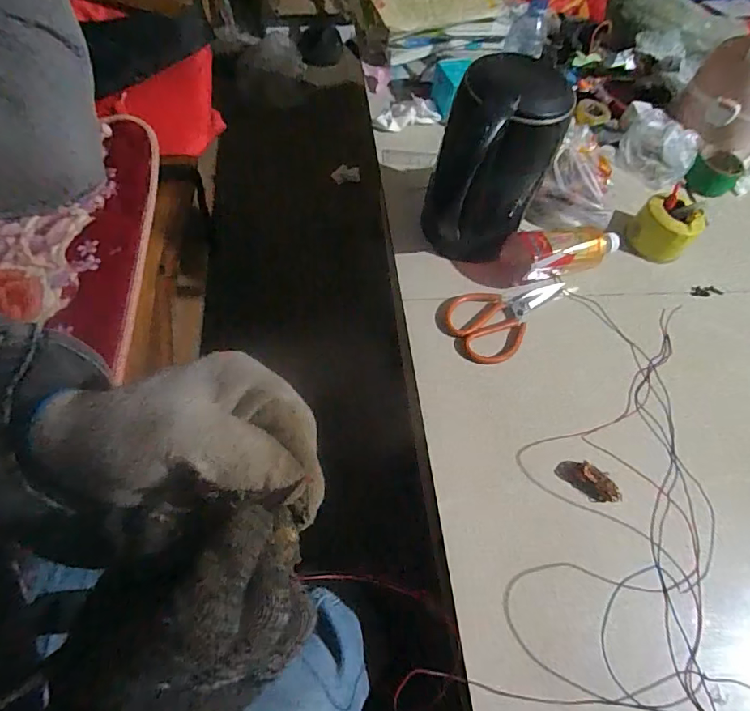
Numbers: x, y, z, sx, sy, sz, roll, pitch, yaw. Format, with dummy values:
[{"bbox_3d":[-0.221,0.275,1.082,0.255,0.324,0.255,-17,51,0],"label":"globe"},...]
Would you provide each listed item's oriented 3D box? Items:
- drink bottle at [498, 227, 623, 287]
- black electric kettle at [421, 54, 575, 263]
[{"bbox_3d":[0.275,-0.146,0.689,0.184,0.065,0.056,-6,62,-11],"label":"drink bottle"},{"bbox_3d":[0.144,-0.223,0.620,0.135,0.230,0.114,22,60,5],"label":"black electric kettle"}]

